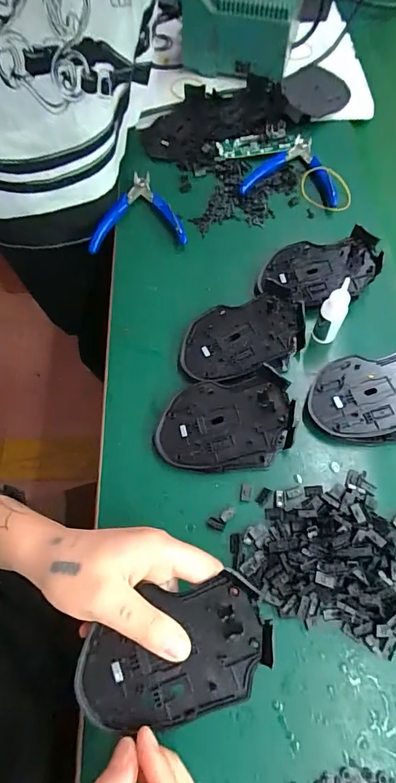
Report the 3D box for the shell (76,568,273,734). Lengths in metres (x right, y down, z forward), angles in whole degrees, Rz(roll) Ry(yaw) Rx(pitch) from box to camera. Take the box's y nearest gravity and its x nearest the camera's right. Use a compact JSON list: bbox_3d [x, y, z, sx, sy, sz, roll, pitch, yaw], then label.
[{"bbox_3d":[-0.015,0.154,0.246,0.113,0.014,0.068,-10,65,-4],"label":"shell"}]

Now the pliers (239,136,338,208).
[{"bbox_3d":[0.112,-0.265,0.490,0.108,0.016,0.105,11,65,6],"label":"pliers"}]

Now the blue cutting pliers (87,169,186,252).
[{"bbox_3d":[-0.070,-0.206,0.471,0.104,0.015,0.111,-5,64,-2],"label":"blue cutting pliers"}]

